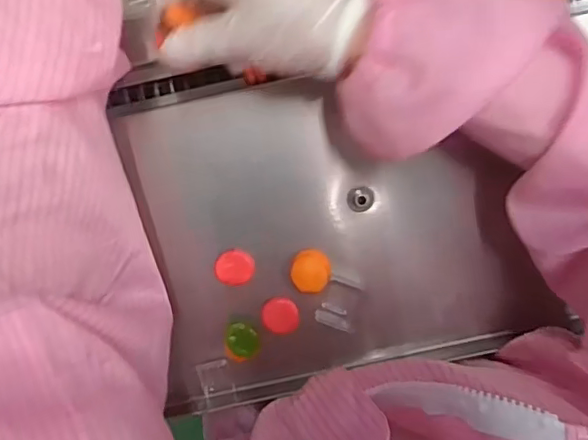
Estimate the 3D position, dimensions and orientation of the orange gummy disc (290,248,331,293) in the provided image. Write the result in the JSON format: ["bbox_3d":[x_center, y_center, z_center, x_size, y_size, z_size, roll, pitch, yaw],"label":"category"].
[{"bbox_3d":[0.012,0.039,0.441,0.032,0.009,0.032,0,85,1],"label":"orange gummy disc"}]

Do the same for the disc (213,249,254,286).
[{"bbox_3d":[-0.045,0.036,0.448,0.029,0.017,0.027,0,98,0],"label":"disc"}]

